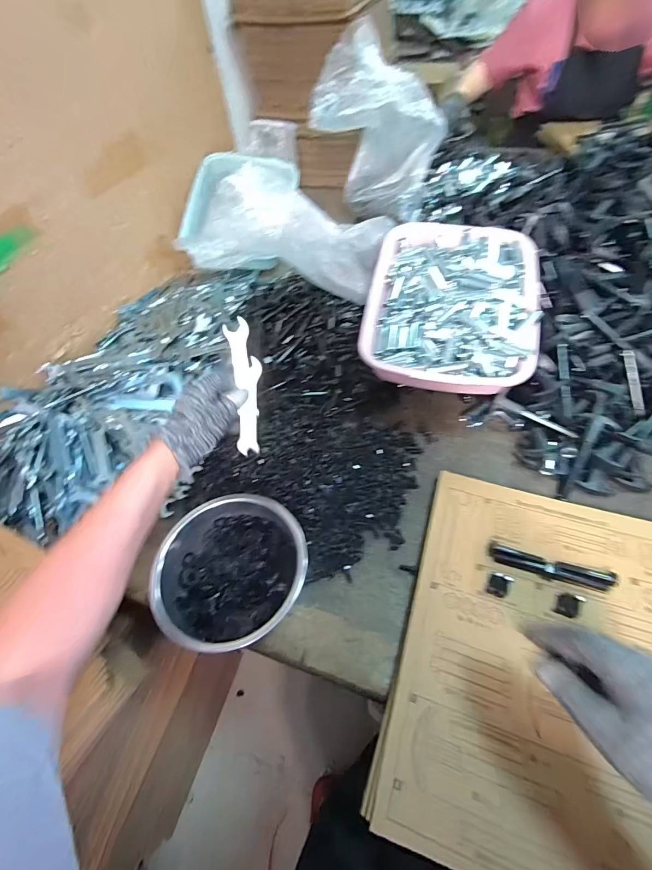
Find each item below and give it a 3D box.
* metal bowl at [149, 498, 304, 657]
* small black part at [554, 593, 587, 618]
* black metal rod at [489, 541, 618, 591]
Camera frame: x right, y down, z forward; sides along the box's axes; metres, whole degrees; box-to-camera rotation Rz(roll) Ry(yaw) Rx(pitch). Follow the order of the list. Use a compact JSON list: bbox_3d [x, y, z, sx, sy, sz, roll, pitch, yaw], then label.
[{"bbox_3d":[-0.108,0.157,0.452,0.160,0.061,0.161,-4,54,5],"label":"metal bowl"},{"bbox_3d":[0.268,0.187,0.425,0.022,0.008,0.026,23,60,22],"label":"small black part"},{"bbox_3d":[0.259,0.152,0.447,0.130,0.015,0.025,13,58,11],"label":"black metal rod"}]

